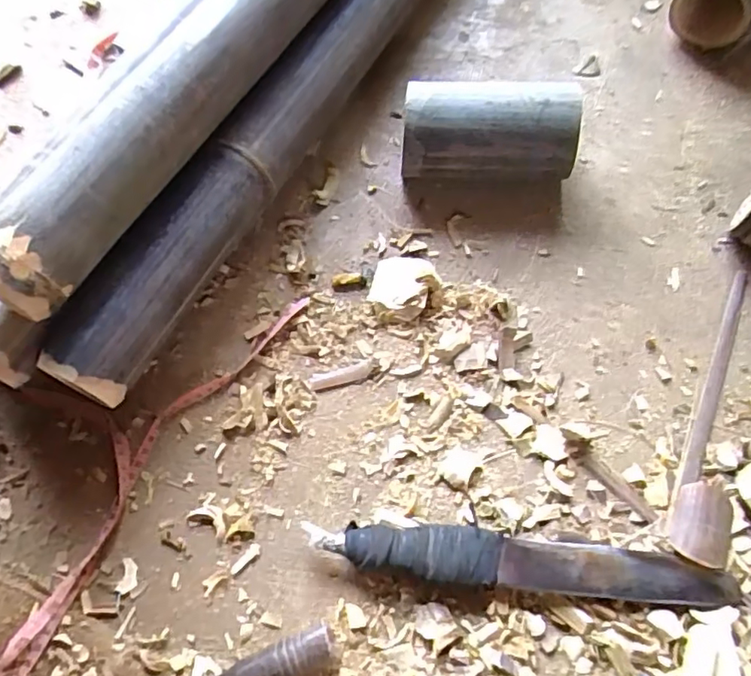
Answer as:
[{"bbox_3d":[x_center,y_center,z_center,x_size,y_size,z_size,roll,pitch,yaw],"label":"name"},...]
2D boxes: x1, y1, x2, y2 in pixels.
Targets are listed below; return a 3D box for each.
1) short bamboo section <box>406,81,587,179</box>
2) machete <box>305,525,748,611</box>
[{"bbox_3d":[0.096,-0.174,0.514,0.146,0.076,0.071,4,67,4],"label":"short bamboo section"},{"bbox_3d":[0.099,0.151,0.398,0.271,0.020,0.035,5,67,4],"label":"machete"}]

